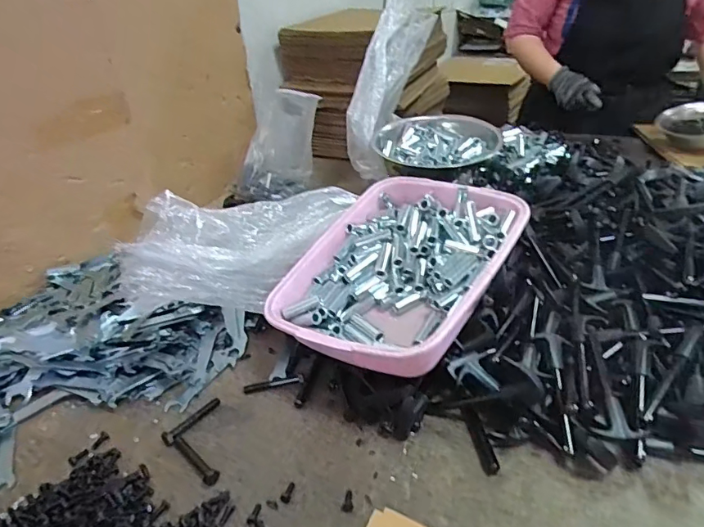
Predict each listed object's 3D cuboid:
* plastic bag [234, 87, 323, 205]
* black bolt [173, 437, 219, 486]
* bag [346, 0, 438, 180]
[{"bbox_3d":[-0.170,-0.258,1.109,0.216,0.191,0.138,-13,33,-13],"label":"plastic bag"},{"bbox_3d":[-0.167,0.207,0.521,0.078,0.011,0.014,23,42,38],"label":"black bolt"},{"bbox_3d":[0.073,-0.369,1.024,0.089,0.382,0.128,16,-4,33],"label":"bag"}]

